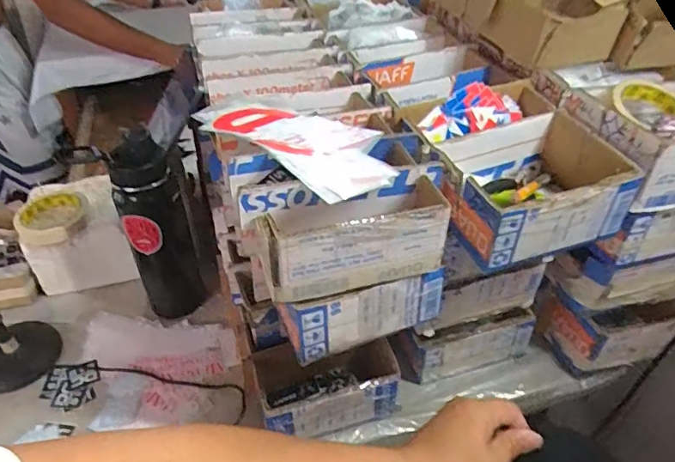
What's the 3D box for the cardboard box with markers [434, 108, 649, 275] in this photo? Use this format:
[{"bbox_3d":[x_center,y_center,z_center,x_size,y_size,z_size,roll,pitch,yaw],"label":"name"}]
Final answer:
[{"bbox_3d":[0.185,-0.044,0.509,0.162,0.071,0.134,-13,41,-14],"label":"cardboard box with markers"}]

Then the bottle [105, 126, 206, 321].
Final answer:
[{"bbox_3d":[-0.236,0.004,0.675,0.073,0.266,0.087,-26,46,-28],"label":"bottle"}]

